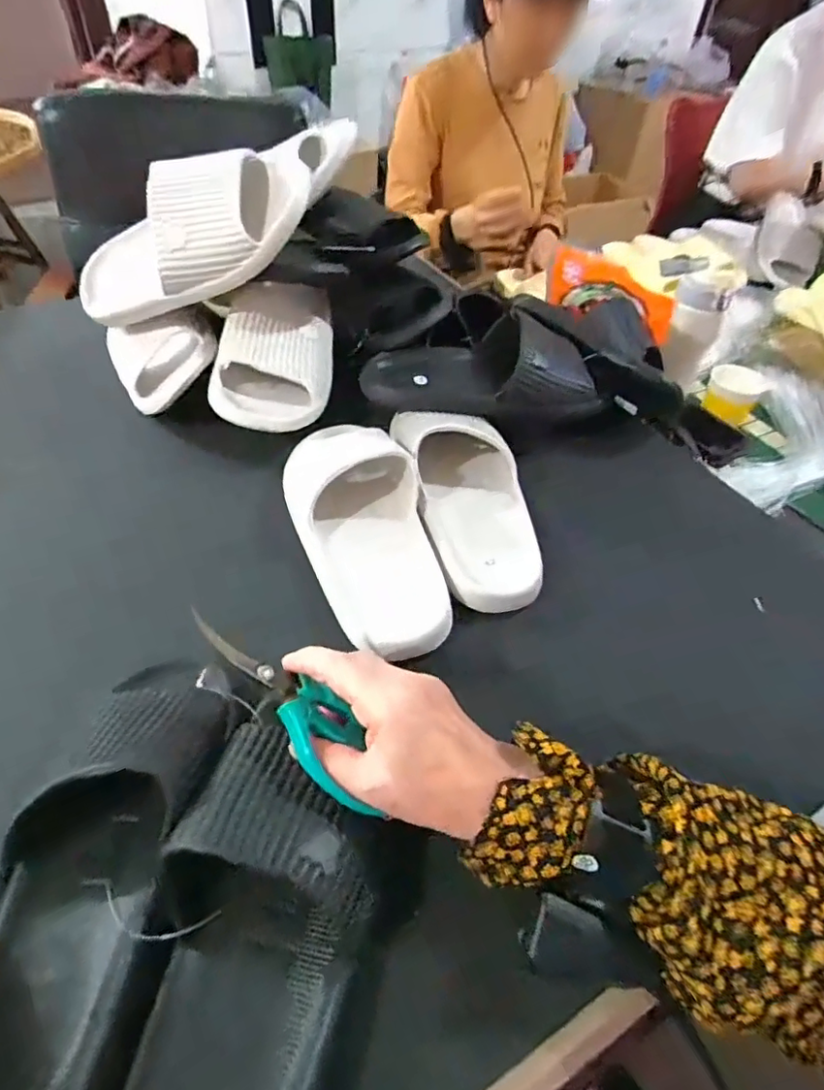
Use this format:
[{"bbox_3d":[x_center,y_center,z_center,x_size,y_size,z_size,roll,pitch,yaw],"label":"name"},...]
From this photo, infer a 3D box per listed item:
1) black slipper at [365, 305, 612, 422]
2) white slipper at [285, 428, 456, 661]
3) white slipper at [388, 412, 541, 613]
[{"bbox_3d":[0.077,-0.188,0.601,0.256,0.070,0.080,-1,48,-5],"label":"black slipper"},{"bbox_3d":[-0.044,-0.017,0.491,0.106,0.062,0.245,-11,50,-14],"label":"white slipper"},{"bbox_3d":[0.058,-0.056,0.509,0.100,0.059,0.251,-9,49,-12],"label":"white slipper"}]

